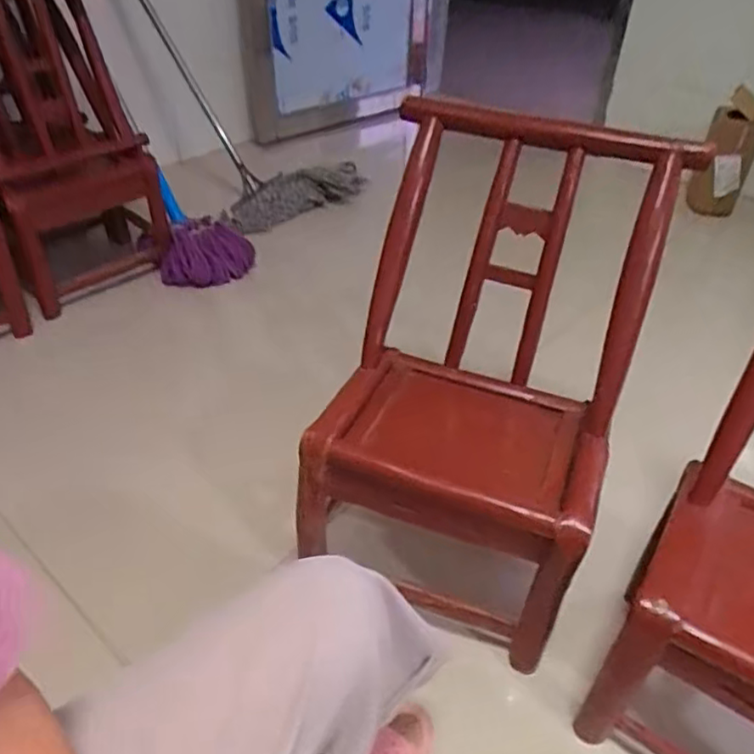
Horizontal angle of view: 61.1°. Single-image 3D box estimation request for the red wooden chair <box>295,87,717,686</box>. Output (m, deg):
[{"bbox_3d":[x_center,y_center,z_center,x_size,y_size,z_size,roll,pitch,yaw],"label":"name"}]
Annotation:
[{"bbox_3d":[0.140,0.001,0.877,0.360,0.584,0.400,15,41,16],"label":"red wooden chair"}]

